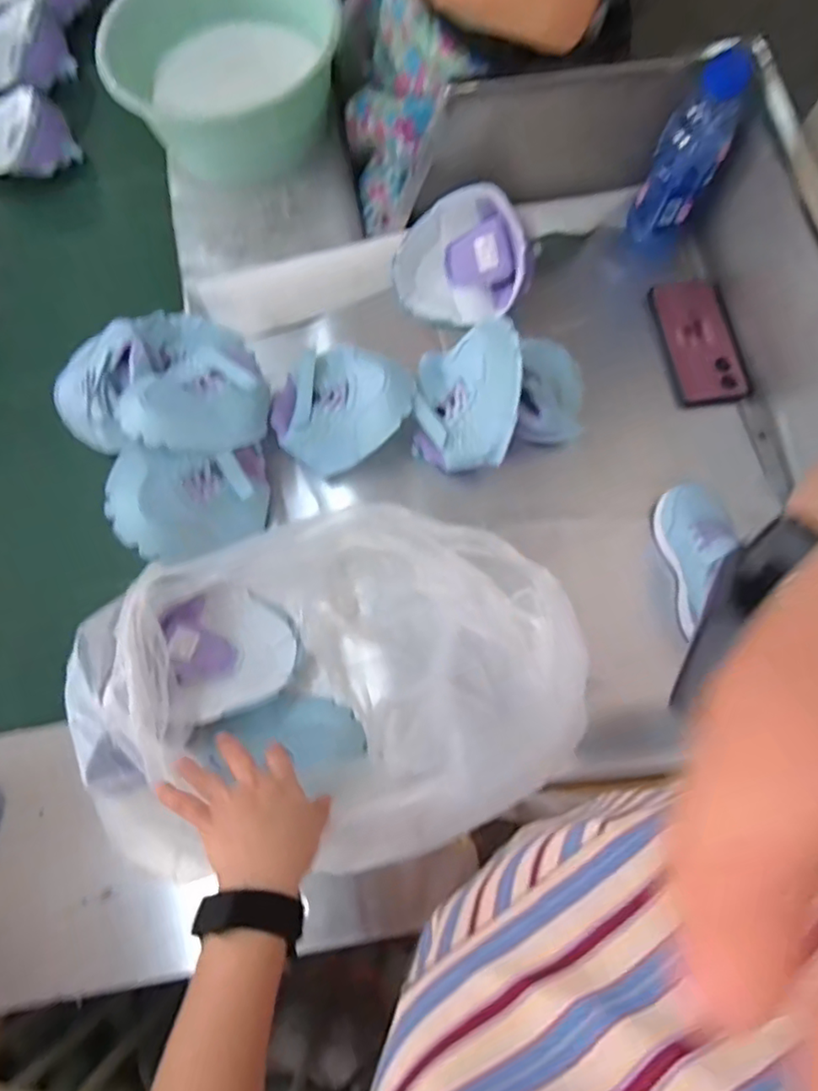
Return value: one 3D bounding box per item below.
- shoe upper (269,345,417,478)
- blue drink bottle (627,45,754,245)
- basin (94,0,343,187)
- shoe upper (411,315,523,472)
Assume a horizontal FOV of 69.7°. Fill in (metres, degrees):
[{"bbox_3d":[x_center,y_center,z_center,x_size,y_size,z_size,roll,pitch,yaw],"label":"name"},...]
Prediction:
[{"bbox_3d":[-0.073,-0.153,0.672,0.143,0.050,0.143,42,100,10],"label":"shoe upper"},{"bbox_3d":[0.311,-0.431,0.659,0.069,0.190,0.056,31,76,10],"label":"blue drink bottle"},{"bbox_3d":[-0.245,-0.646,0.784,0.257,0.142,0.257,0,73,1],"label":"basin"},{"bbox_3d":[0.060,-0.157,0.628,0.104,0.113,0.133,4,73,2],"label":"shoe upper"}]

